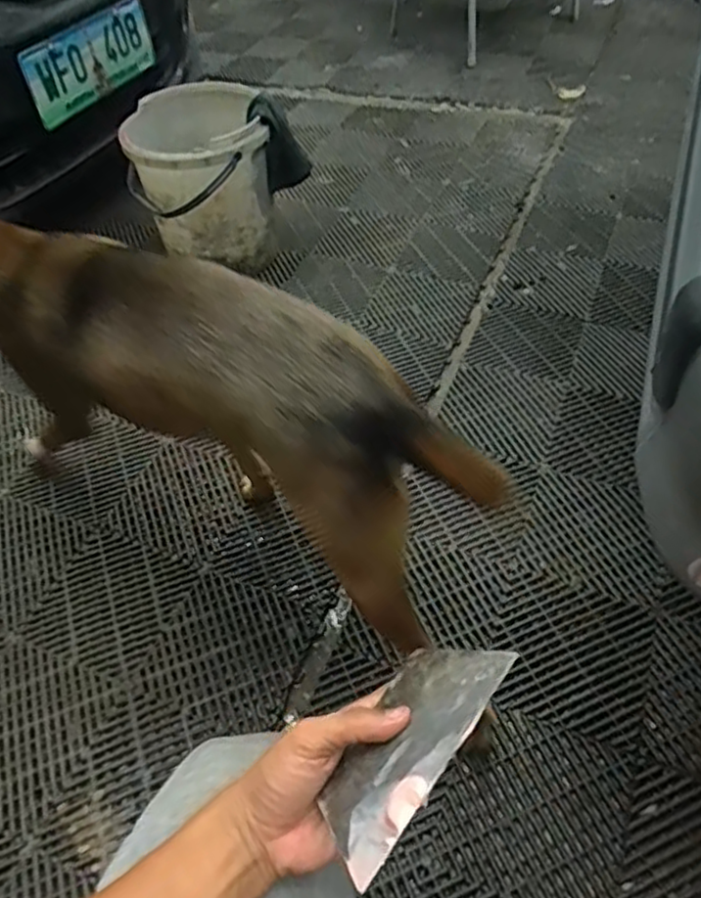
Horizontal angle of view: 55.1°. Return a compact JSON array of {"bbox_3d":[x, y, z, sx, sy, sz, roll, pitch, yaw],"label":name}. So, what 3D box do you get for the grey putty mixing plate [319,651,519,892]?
[{"bbox_3d":[0.032,0.175,0.404,0.006,0.092,0.138,46,69,-12],"label":"grey putty mixing plate"}]

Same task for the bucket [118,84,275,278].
[{"bbox_3d":[-0.311,-0.558,1.417,0.269,0.266,0.306,-15,50,-7],"label":"bucket"}]

